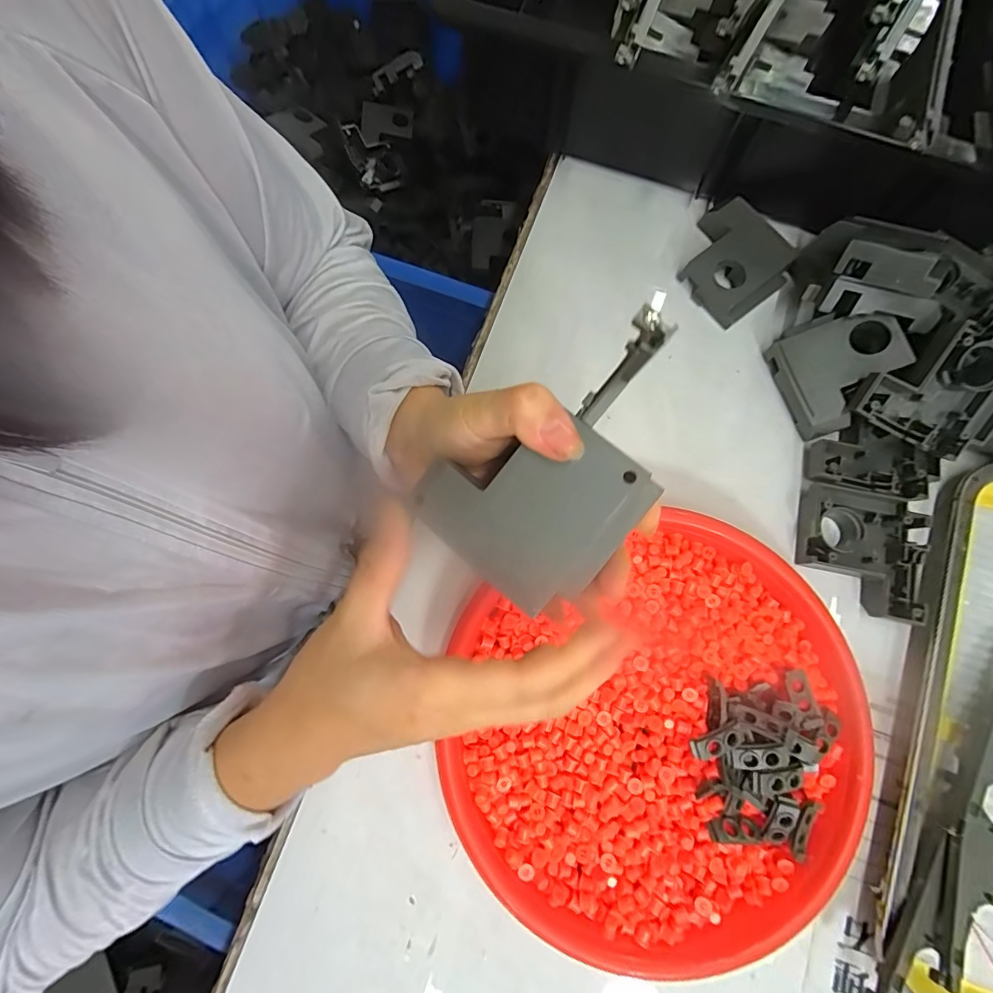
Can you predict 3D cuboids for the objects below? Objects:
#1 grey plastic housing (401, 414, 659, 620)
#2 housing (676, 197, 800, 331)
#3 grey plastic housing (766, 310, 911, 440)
[{"bbox_3d":[0.014,0.002,0.184,0.074,0.016,0.070,38,81,7],"label":"grey plastic housing"},{"bbox_3d":[0.184,-0.184,0.362,0.078,0.026,0.078,-39,81,-8],"label":"housing"},{"bbox_3d":[0.245,-0.090,0.328,0.075,0.018,0.072,-22,78,19],"label":"grey plastic housing"}]

